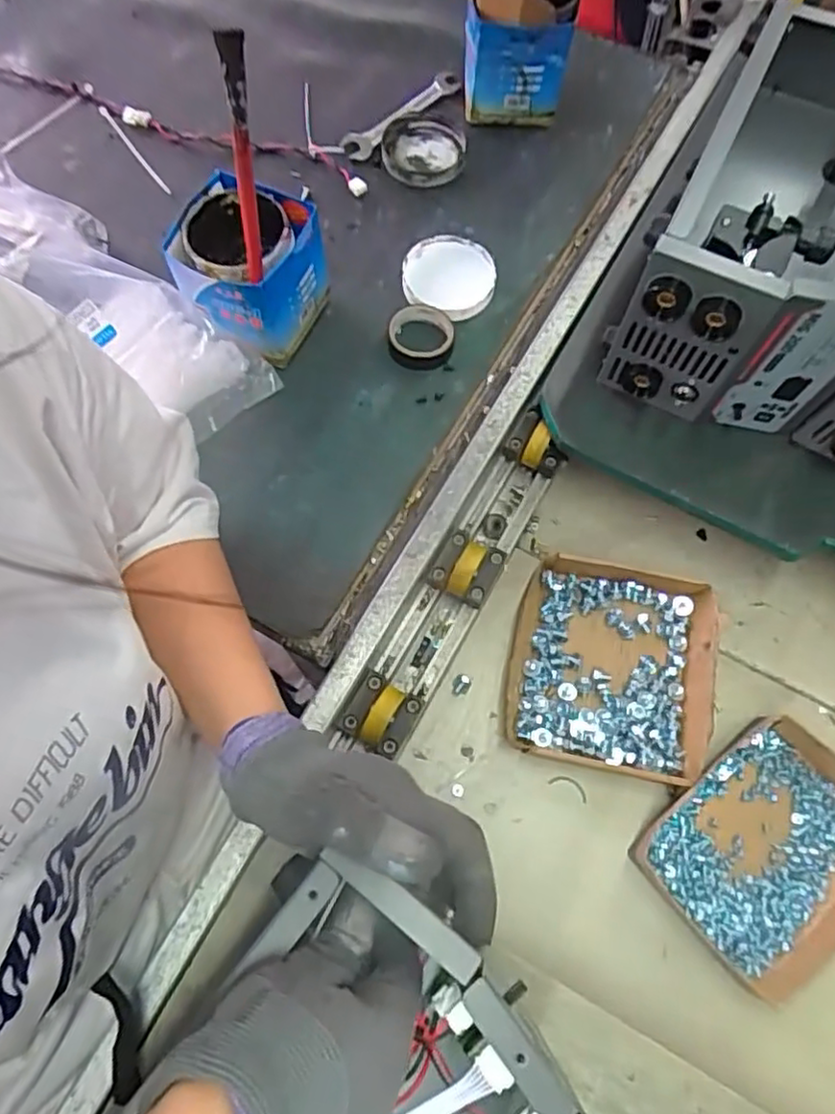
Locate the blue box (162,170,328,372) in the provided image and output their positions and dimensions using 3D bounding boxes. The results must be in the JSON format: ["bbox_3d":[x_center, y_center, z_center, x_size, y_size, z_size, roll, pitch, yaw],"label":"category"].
[{"bbox_3d":[-0.142,-0.236,0.564,0.102,0.106,0.097,23,72,8],"label":"blue box"}]

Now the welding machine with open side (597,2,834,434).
[{"bbox_3d":[0.289,-0.256,0.544,0.165,0.168,0.281,25,72,9],"label":"welding machine with open side"}]

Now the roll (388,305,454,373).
[{"bbox_3d":[0.004,-0.195,0.593,0.057,0.021,0.054,0,71,0],"label":"roll"}]

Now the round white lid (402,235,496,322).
[{"bbox_3d":[0.029,-0.259,0.621,0.082,0.020,0.088,0,71,0],"label":"round white lid"}]

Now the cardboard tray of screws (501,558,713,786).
[{"bbox_3d":[0.165,0.093,0.568,0.165,0.035,0.168,12,71,4],"label":"cardboard tray of screws"}]

